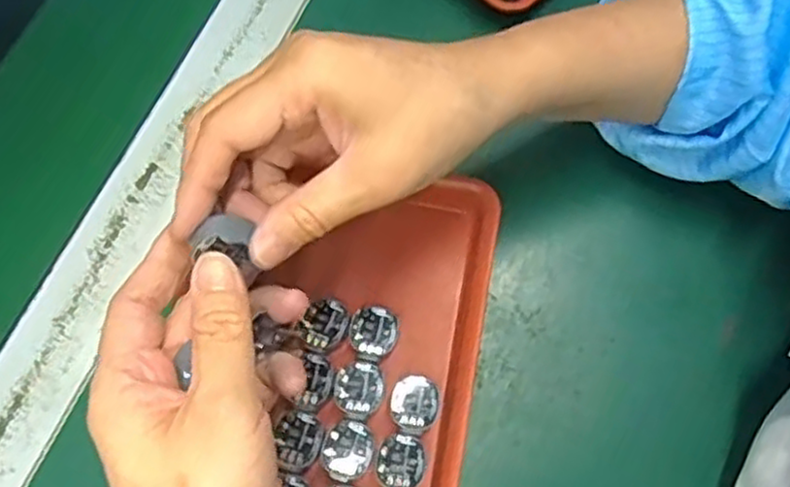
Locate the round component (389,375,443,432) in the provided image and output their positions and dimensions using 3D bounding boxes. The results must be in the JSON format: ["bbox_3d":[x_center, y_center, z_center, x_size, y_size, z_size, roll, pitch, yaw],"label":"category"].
[{"bbox_3d":[0.010,0.081,0.366,0.025,0.004,0.027,-1,70,1],"label":"round component"}]

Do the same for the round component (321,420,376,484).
[{"bbox_3d":[-0.023,0.102,0.357,0.024,0.004,0.028,27,73,11],"label":"round component"}]

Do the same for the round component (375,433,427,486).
[{"bbox_3d":[0.003,0.108,0.354,0.024,0.004,0.027,27,73,11],"label":"round component"}]

